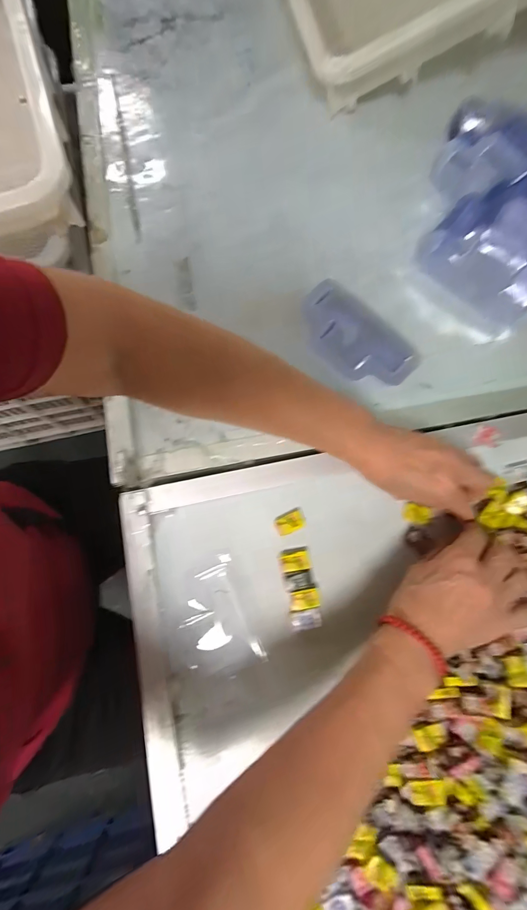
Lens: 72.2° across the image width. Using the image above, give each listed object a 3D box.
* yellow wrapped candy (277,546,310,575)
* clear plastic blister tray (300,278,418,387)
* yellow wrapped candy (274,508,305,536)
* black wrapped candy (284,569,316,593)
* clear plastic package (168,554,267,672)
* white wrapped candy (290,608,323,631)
[{"bbox_3d":[0.029,0.101,0.344,0.028,0.005,0.022,-11,77,-4],"label":"yellow wrapped candy"},{"bbox_3d":[0.097,-0.125,0.391,0.080,0.013,0.135,-44,82,-10],"label":"clear plastic blister tray"},{"bbox_3d":[0.026,0.066,0.354,0.029,0.006,0.019,-20,78,-6],"label":"yellow wrapped candy"},{"bbox_3d":[0.033,0.118,0.339,0.027,0.004,0.018,-10,77,-4],"label":"black wrapped candy"},{"bbox_3d":[-0.051,0.152,0.332,0.071,0.011,0.095,-22,78,-6],"label":"clear plastic package"},{"bbox_3d":[0.039,0.151,0.329,0.027,0.004,0.017,-10,77,-4],"label":"white wrapped candy"}]

